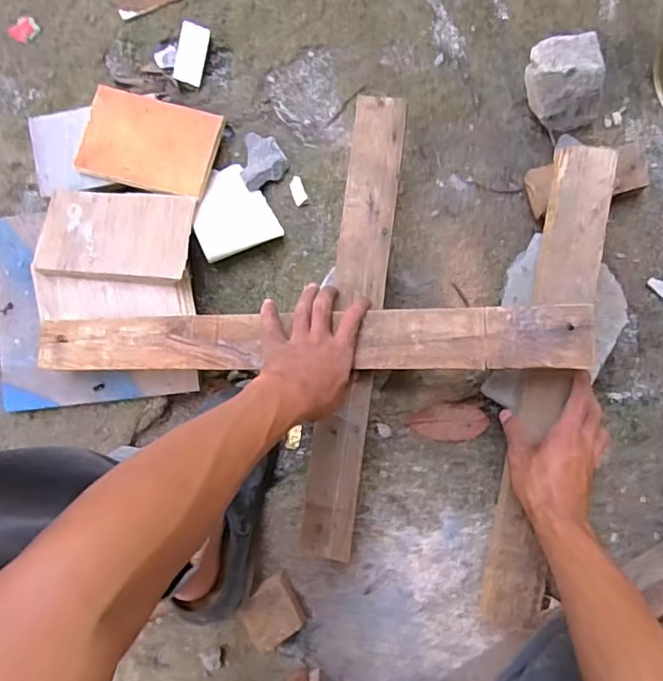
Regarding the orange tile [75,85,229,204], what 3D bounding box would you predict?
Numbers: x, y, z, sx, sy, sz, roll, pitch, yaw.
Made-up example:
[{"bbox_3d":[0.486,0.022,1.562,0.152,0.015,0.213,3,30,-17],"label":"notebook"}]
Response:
[{"bbox_3d":[-0.229,-0.250,0.677,0.163,0.011,0.115,15,87,2],"label":"orange tile"}]

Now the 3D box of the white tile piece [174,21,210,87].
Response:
[{"bbox_3d":[-0.183,-0.375,0.701,0.036,0.007,0.073,12,98,-13],"label":"white tile piece"}]

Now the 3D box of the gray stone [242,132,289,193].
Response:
[{"bbox_3d":[-0.094,-0.233,0.688,0.060,0.020,0.070,-31,85,1],"label":"gray stone"}]

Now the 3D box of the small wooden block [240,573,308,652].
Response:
[{"bbox_3d":[-0.071,0.325,0.642,0.062,0.046,0.067,-30,85,1],"label":"small wooden block"}]

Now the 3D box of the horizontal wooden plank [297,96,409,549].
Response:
[{"bbox_3d":[0.025,-0.016,0.584,0.056,0.020,0.499,7,88,4],"label":"horizontal wooden plank"}]

